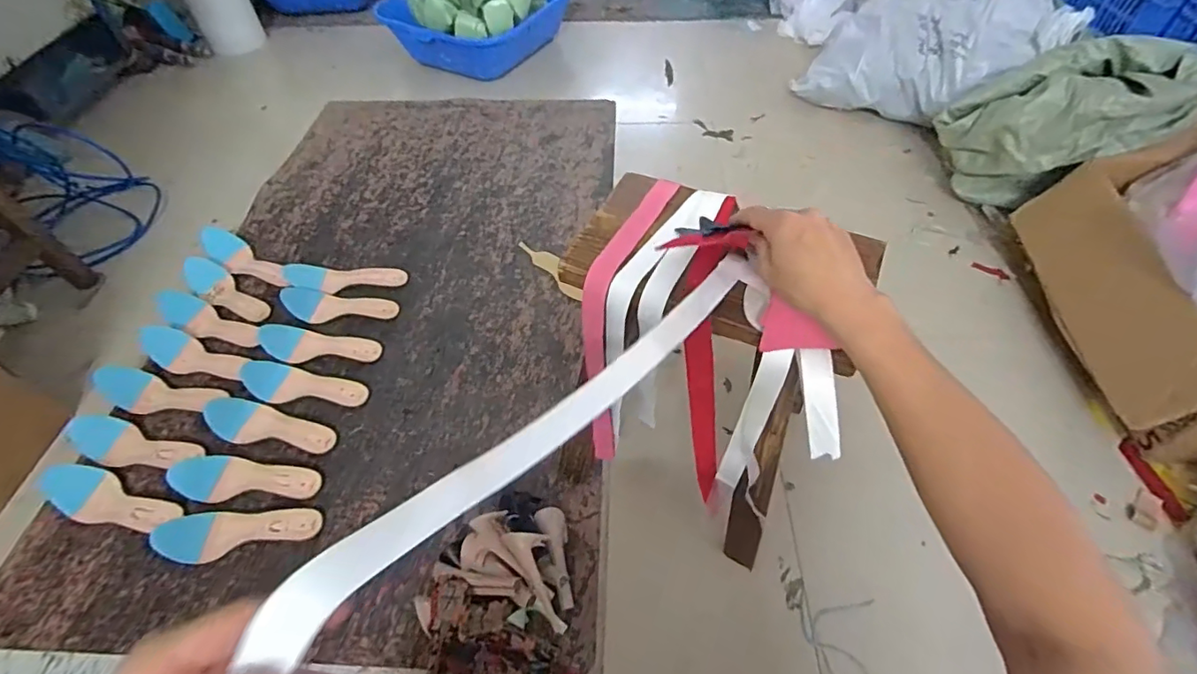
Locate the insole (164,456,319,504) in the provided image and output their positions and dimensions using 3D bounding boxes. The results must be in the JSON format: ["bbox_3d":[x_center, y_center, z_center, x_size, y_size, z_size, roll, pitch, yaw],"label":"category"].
[{"bbox_3d":[-0.578,0.234,0.893,0.221,0.024,0.071,4,59,-6],"label":"insole"}]

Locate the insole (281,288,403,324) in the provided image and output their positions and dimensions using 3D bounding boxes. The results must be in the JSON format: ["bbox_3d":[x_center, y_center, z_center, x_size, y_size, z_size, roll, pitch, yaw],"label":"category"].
[{"bbox_3d":[-0.530,-0.063,1.104,0.220,0.043,0.077,2,51,4],"label":"insole"}]

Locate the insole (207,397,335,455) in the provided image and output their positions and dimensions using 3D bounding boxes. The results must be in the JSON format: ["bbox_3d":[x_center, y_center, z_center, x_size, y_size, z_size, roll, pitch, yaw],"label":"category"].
[{"bbox_3d":[-0.562,0.158,0.937,0.210,0.035,0.067,15,52,-4],"label":"insole"}]

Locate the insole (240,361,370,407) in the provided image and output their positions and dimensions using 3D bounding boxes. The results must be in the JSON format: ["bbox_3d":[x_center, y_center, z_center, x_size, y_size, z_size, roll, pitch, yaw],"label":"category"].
[{"bbox_3d":[-0.536,0.092,0.987,0.216,0.024,0.064,11,50,-9],"label":"insole"}]

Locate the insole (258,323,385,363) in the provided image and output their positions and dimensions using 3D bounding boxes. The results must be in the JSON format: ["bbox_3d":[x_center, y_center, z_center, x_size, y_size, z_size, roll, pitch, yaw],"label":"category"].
[{"bbox_3d":[-0.539,0.019,1.050,0.227,0.030,0.071,7,50,-10],"label":"insole"}]

